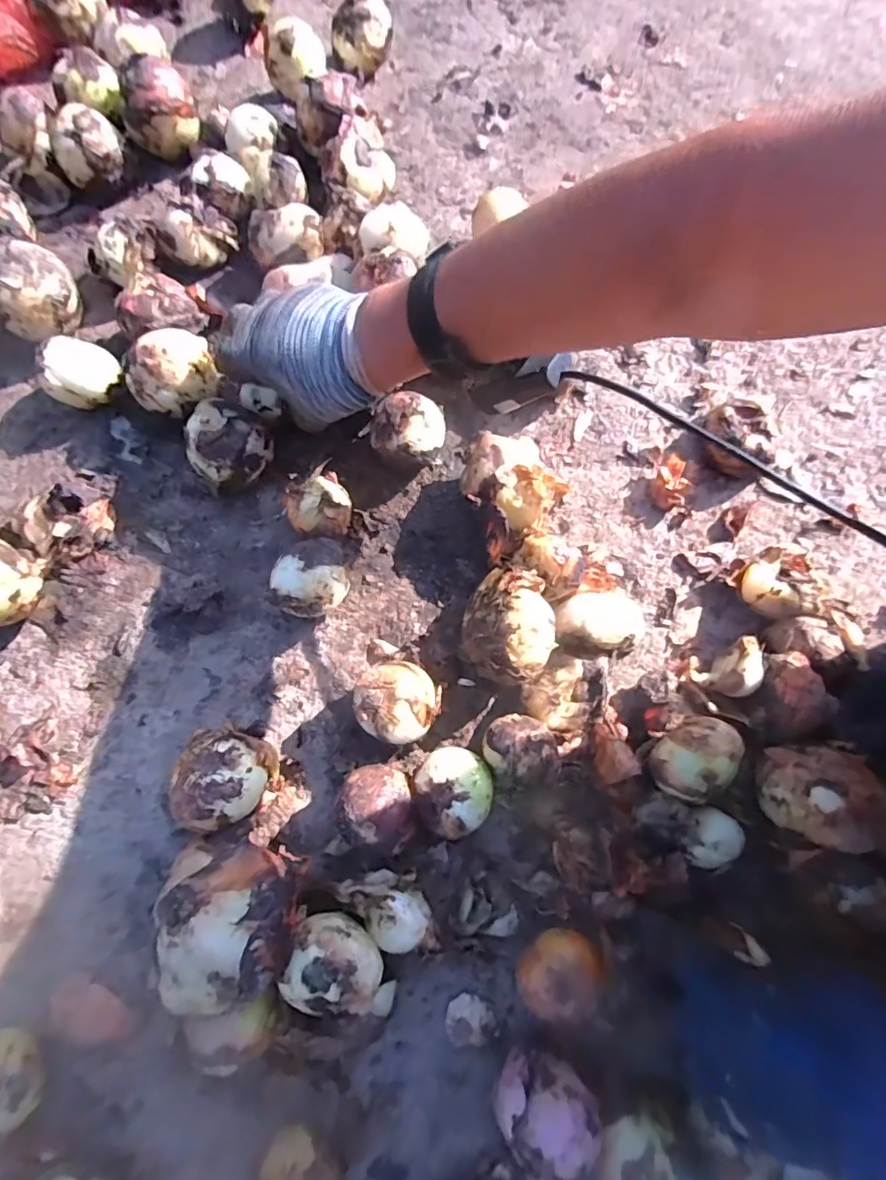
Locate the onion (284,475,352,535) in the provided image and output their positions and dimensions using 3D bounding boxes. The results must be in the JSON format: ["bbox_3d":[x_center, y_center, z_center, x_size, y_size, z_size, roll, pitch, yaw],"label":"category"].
[{"bbox_3d":[-0.101,-0.065,0.439,0.049,0.047,0.048,0,76,0],"label":"onion"}]

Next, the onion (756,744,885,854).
[{"bbox_3d":[0.261,0.142,0.368,0.067,0.057,0.062,0,76,0],"label":"onion"}]

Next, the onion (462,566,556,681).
[{"bbox_3d":[0.050,0.028,0.413,0.070,0.059,0.088,10,76,2],"label":"onion"}]

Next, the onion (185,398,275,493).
[{"bbox_3d":[-0.178,-0.120,0.444,0.064,0.061,0.057,-27,78,-7],"label":"onion"}]

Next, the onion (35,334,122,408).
[{"bbox_3d":[-0.316,-0.187,0.463,0.053,0.050,0.058,0,76,0],"label":"onion"}]

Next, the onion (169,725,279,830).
[{"bbox_3d":[-0.157,0.137,0.386,0.063,0.056,0.063,0,76,0],"label":"onion"}]

